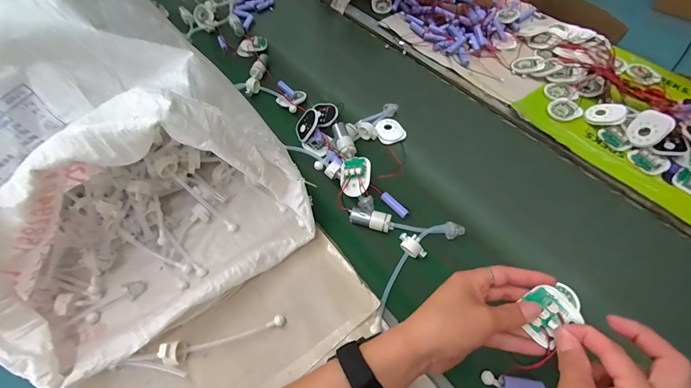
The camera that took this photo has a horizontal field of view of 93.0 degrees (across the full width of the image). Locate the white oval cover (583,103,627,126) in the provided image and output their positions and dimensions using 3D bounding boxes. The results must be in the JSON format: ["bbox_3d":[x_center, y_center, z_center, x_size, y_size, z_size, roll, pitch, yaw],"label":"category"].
[{"bbox_3d":[0.448,-0.137,0.567,0.060,0.009,0.048,3,63,24],"label":"white oval cover"}]

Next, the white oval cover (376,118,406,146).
[{"bbox_3d":[0.081,-0.116,0.595,0.050,0.013,0.054,-17,56,-6],"label":"white oval cover"}]

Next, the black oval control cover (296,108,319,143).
[{"bbox_3d":[-0.069,-0.124,0.588,0.016,0.056,0.049,12,38,-42],"label":"black oval control cover"}]

